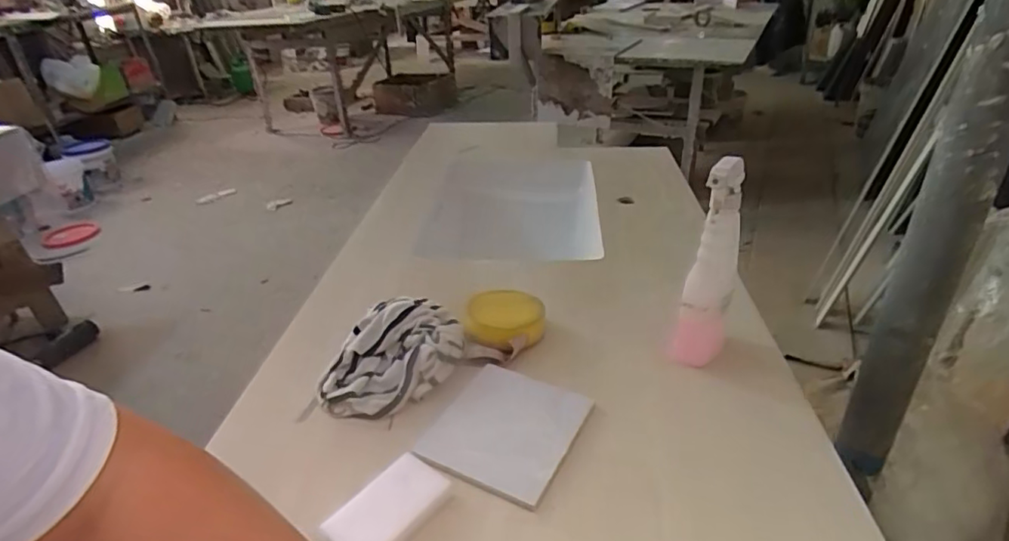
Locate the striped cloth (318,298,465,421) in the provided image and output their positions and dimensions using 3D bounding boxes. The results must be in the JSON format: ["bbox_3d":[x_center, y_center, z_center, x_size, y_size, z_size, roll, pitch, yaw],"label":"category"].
[{"bbox_3d":[-0.130,0.102,0.665,0.151,0.058,0.163,2,31,12],"label":"striped cloth"}]

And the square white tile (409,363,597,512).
[{"bbox_3d":[0.000,0.163,0.583,0.142,0.009,0.155,13,36,29],"label":"square white tile"}]

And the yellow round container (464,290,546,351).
[{"bbox_3d":[0.002,0.062,0.725,0.098,0.034,0.093,1,31,10],"label":"yellow round container"}]

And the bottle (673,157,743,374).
[{"bbox_3d":[0.228,-0.008,0.618,0.056,0.232,0.073,12,34,26],"label":"bottle"}]

